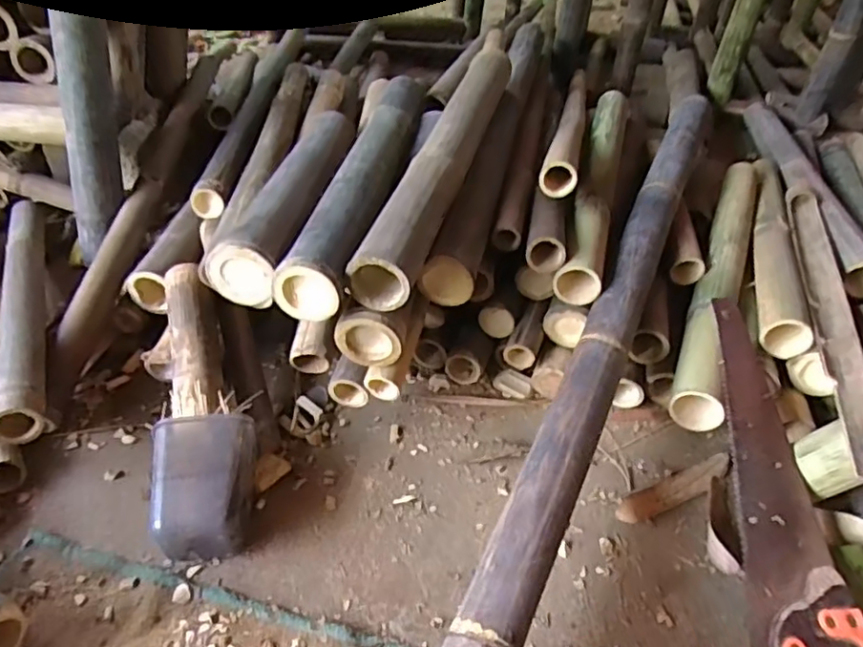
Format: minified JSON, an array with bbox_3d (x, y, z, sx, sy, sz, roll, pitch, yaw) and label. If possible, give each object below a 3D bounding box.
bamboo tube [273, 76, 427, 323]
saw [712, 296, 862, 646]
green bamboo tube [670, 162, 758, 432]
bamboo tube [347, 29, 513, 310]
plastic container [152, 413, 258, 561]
[{"bbox_3d":[-0.085,-0.221,0.865,0.076,0.068,0.578,9,42,5],"label":"bamboo tube"},{"bbox_3d":[0.397,0.185,0.700,0.111,0.027,0.497,5,55,0],"label":"saw"},{"bbox_3d":[0.478,-0.091,0.988,0.070,0.083,0.670,20,44,16],"label":"green bamboo tube"},{"bbox_3d":[0.024,-0.256,0.890,0.085,0.087,0.652,12,42,8],"label":"bamboo tube"},{"bbox_3d":[-0.249,0.184,0.667,0.102,0.088,0.137,-5,42,-10],"label":"plastic container"}]

